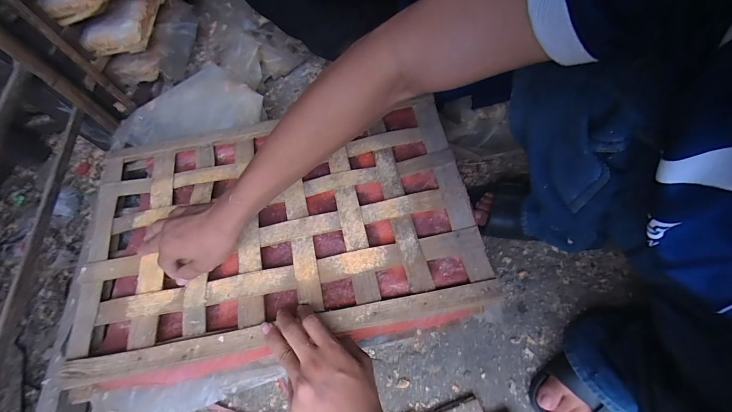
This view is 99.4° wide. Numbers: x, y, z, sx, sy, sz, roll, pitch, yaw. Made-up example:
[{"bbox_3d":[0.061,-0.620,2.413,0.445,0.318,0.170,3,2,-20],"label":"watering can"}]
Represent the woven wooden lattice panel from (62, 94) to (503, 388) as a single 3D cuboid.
[{"bbox_3d":[-0.124,0.026,0.441,0.534,0.050,0.333,-10,71,-1],"label":"woven wooden lattice panel"}]

